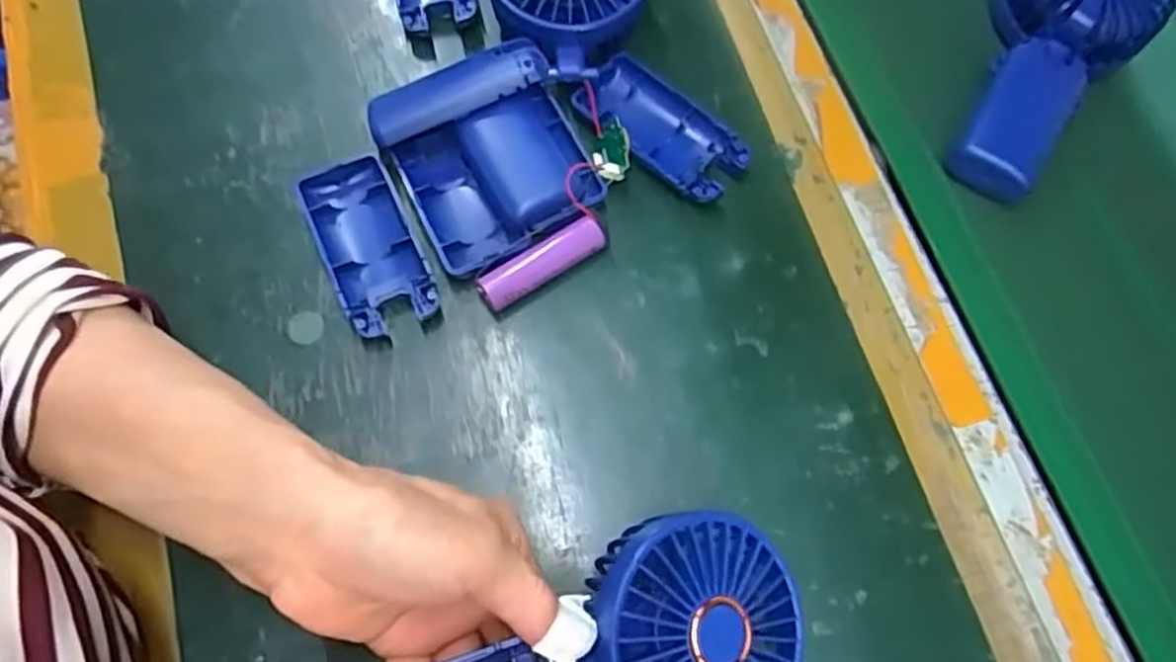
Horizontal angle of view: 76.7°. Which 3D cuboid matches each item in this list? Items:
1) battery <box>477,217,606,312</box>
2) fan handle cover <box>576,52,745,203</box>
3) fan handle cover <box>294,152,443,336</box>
[{"bbox_3d":[-0.022,-0.033,0.367,0.066,0.016,0.017,-30,74,-11],"label":"battery"},{"bbox_3d":[0.038,-0.107,0.391,0.092,0.016,0.050,38,75,11],"label":"fan handle cover"},{"bbox_3d":[-0.108,-0.041,0.369,0.044,0.014,0.091,-25,74,-9],"label":"fan handle cover"}]

